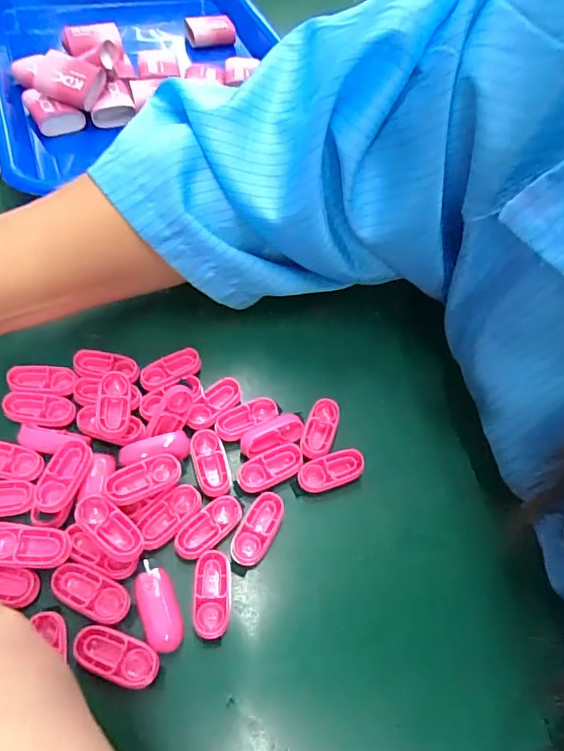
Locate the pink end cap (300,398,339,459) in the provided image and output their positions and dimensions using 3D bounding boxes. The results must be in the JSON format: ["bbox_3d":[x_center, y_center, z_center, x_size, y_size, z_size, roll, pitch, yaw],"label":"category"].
[{"bbox_3d":[0.020,0.028,0.266,0.014,0.006,0.034,20,57,8],"label":"pink end cap"}]

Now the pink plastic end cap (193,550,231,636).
[{"bbox_3d":[-0.030,0.094,0.218,0.016,0.007,0.034,0,57,-5],"label":"pink plastic end cap"}]

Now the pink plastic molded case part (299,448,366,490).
[{"bbox_3d":[0.025,0.046,0.252,0.034,0.004,0.016,-15,59,-14],"label":"pink plastic molded case part"}]

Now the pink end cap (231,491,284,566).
[{"bbox_3d":[-0.011,0.071,0.235,0.015,0.005,0.035,24,58,10],"label":"pink end cap"}]

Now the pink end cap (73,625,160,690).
[{"bbox_3d":[-0.065,0.110,0.198,0.034,0.004,0.016,20,57,8],"label":"pink end cap"}]

